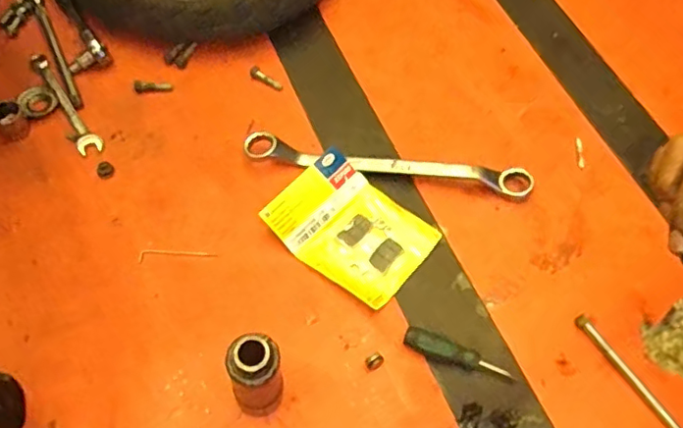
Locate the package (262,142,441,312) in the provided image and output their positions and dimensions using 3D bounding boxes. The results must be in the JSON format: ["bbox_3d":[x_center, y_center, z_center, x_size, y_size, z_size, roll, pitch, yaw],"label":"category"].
[{"bbox_3d":[0.014,0.017,0.755,0.196,0.033,0.145,36,63,14],"label":"package"}]

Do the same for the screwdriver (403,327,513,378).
[{"bbox_3d":[0.133,0.166,0.673,0.124,0.024,0.024,23,61,8],"label":"screwdriver"}]

